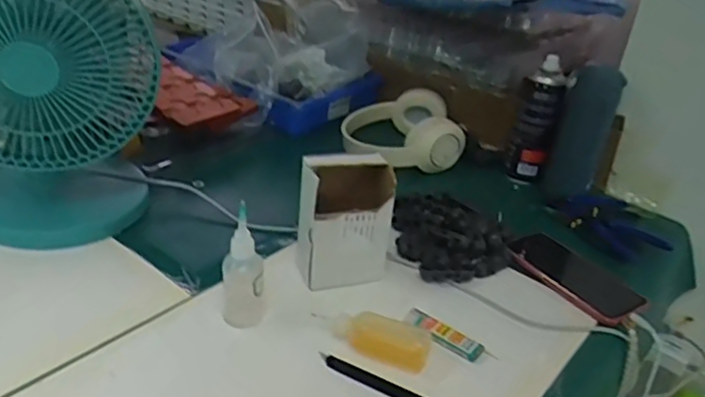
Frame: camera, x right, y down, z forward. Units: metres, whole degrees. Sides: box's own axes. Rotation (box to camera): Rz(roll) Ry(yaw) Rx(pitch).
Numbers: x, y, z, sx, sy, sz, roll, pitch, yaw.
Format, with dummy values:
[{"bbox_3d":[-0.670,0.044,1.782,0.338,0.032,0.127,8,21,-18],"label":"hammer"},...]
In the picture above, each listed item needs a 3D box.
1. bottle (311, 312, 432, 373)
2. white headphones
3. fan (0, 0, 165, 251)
[{"bbox_3d":[0.021,0.127,0.577,0.106,0.028,0.045,16,30,16],"label":"bottle"},{"bbox_3d":[0.081,-0.115,0.972,0.186,0.069,0.166,9,29,3],"label":"white headphones"},{"bbox_3d":[-0.328,-0.114,0.656,0.213,0.312,0.145,-2,30,-16],"label":"fan"}]

